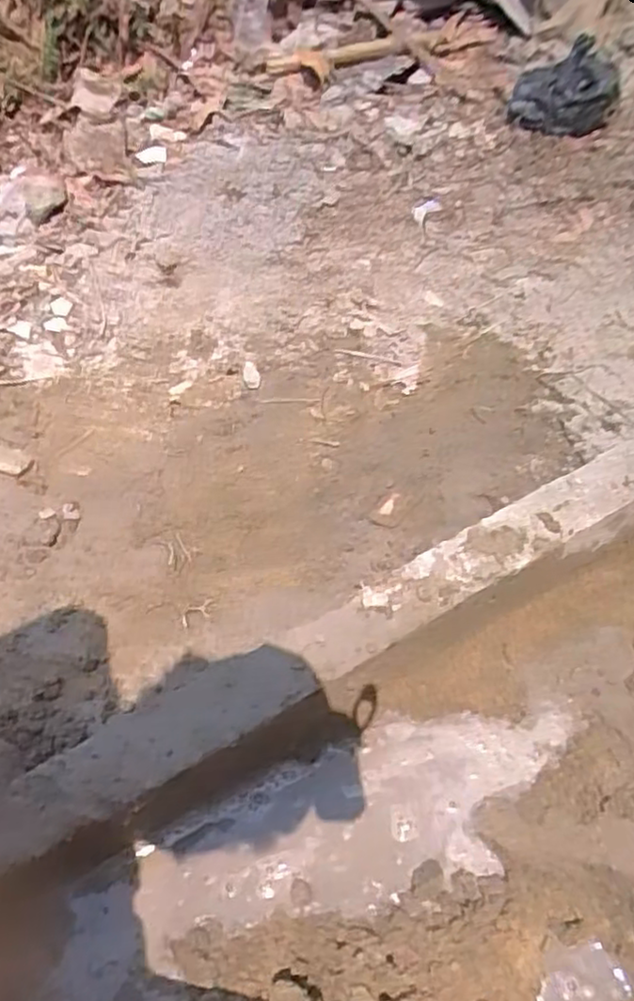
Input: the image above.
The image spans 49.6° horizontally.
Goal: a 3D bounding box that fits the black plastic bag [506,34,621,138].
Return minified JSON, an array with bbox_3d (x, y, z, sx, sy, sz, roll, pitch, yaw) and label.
[{"bbox_3d":[0.526,-0.862,1.450,0.214,0.126,0.176,0,52,3],"label":"black plastic bag"}]

